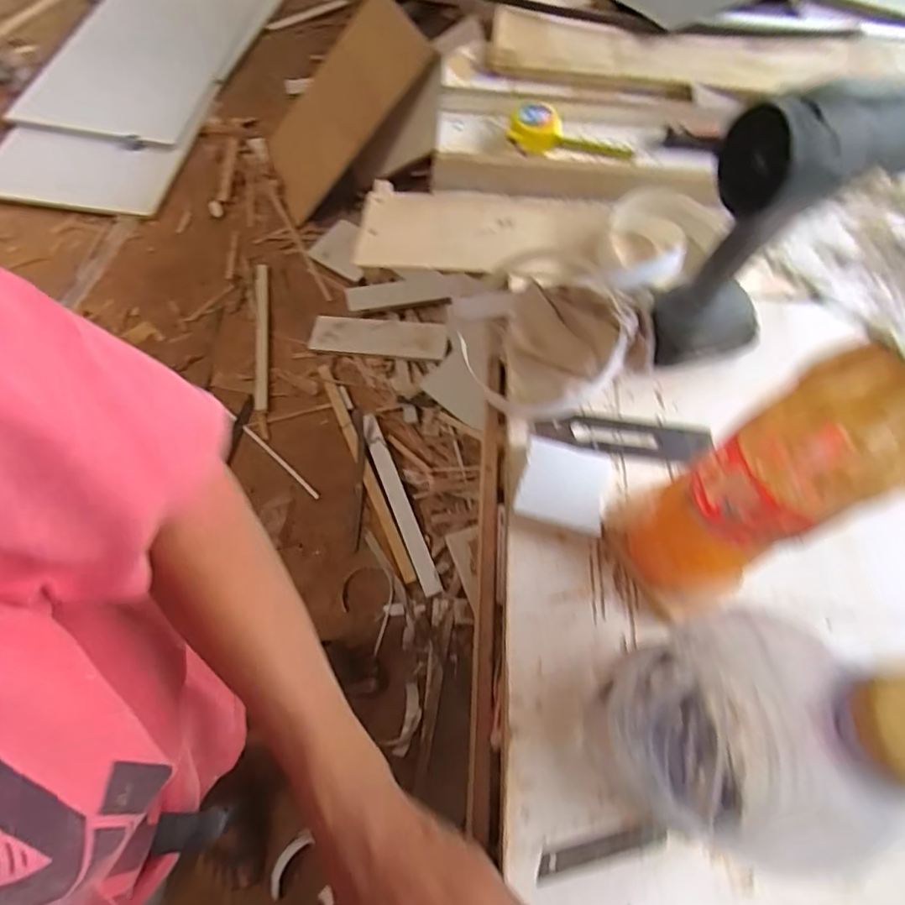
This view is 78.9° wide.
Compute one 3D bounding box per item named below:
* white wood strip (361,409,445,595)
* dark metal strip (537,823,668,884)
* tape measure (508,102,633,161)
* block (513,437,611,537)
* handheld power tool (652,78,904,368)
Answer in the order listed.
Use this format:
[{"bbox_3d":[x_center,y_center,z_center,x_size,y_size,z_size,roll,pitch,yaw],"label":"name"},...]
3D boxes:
[{"bbox_3d":[-0.131,0.111,1.317,0.045,0.020,0.482,-18,65,-12],"label":"white wood strip"},{"bbox_3d":[0.106,0.283,0.389,0.094,0.004,0.016,-10,64,-9],"label":"dark metal strip"},{"bbox_3d":[0.151,-0.405,0.706,0.160,0.038,0.060,3,63,-2],"label":"tape measure"},{"bbox_3d":[0.103,0.031,0.511,0.077,0.014,0.082,16,63,4],"label":"block"},{"bbox_3d":[0.283,-0.196,0.496,0.151,0.256,0.089,-22,66,-14],"label":"handheld power tool"}]

